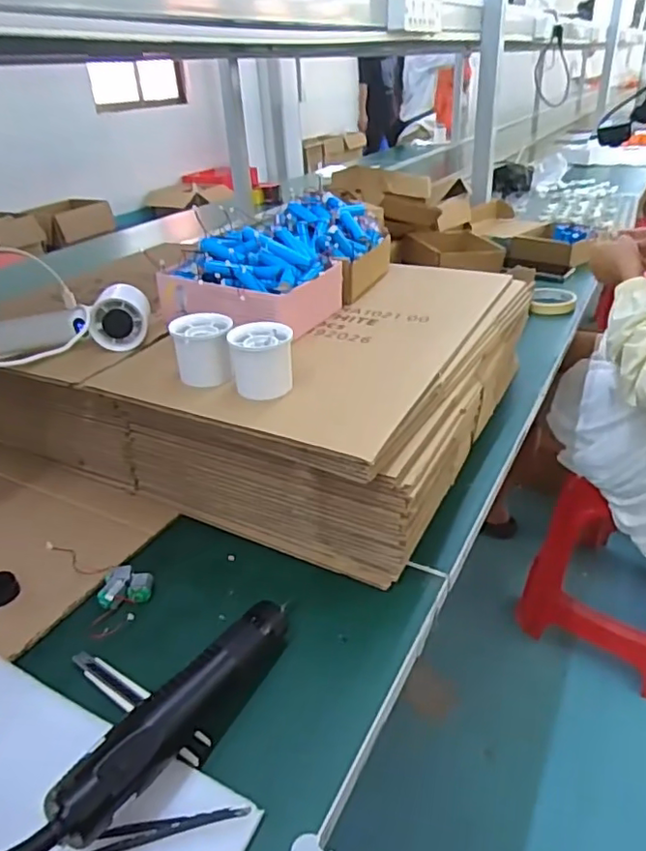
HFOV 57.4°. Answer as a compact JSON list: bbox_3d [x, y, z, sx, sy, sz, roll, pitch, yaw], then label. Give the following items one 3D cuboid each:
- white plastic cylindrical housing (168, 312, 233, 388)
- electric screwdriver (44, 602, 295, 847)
[{"bbox_3d":[-0.110,-0.070,0.546,0.052,0.052,0.048,-11,32,-12],"label":"white plastic cylindrical housing"},{"bbox_3d":[-0.091,0.188,0.400,0.033,0.053,0.196,15,35,28],"label":"electric screwdriver"}]

